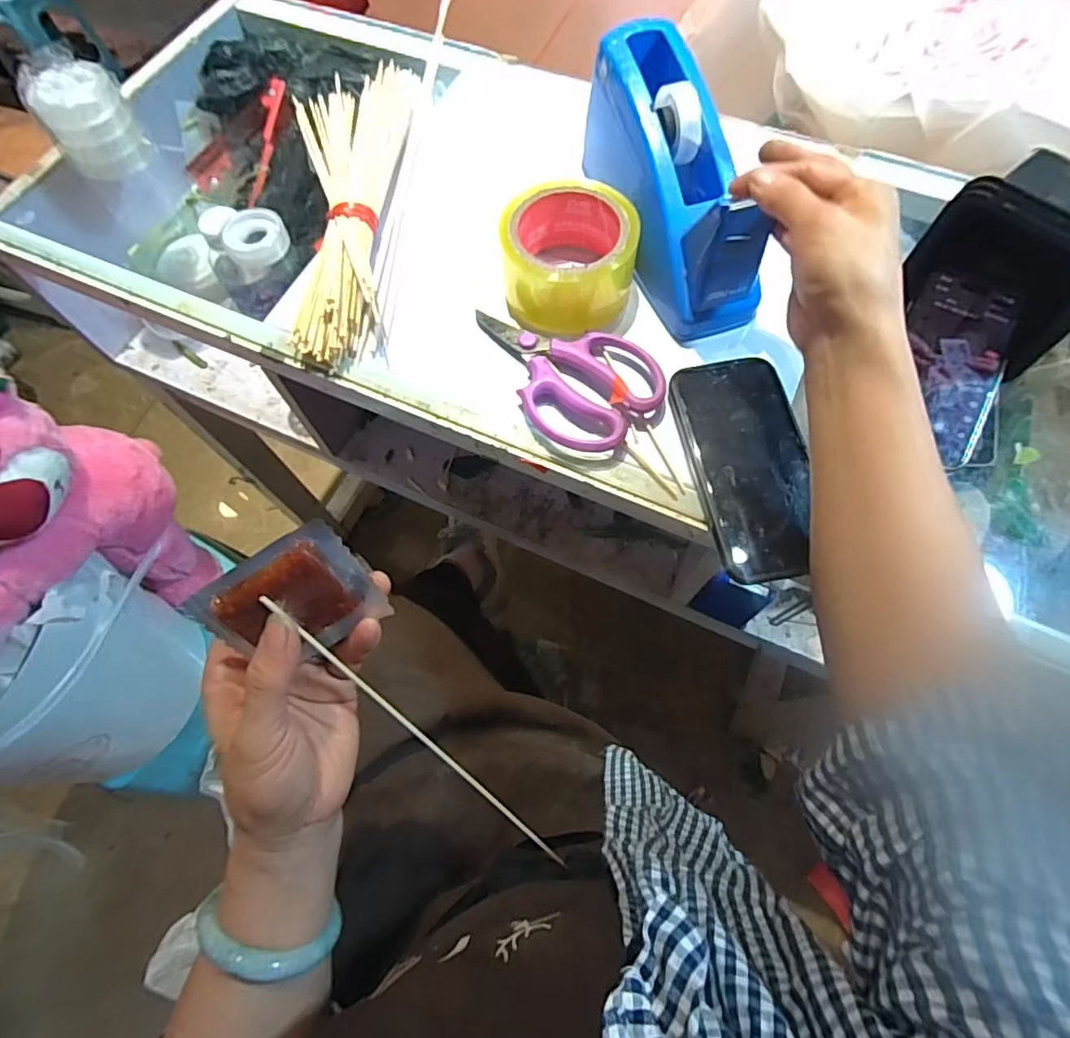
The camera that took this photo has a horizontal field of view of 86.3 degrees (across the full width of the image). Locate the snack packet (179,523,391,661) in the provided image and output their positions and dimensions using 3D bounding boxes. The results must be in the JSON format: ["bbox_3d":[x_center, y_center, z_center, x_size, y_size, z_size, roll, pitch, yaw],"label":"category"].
[{"bbox_3d":[-0.110,0.037,0.253,0.068,0.011,0.052,-29,114,-8],"label":"snack packet"}]

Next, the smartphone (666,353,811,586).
[{"bbox_3d":[0.144,-0.038,0.382,0.073,0.011,0.158,-9,68,-2],"label":"smartphone"}]

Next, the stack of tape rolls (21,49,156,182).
[{"bbox_3d":[-0.391,-0.351,0.501,0.068,0.079,0.057,-33,71,-12],"label":"stack of tape rolls"}]

